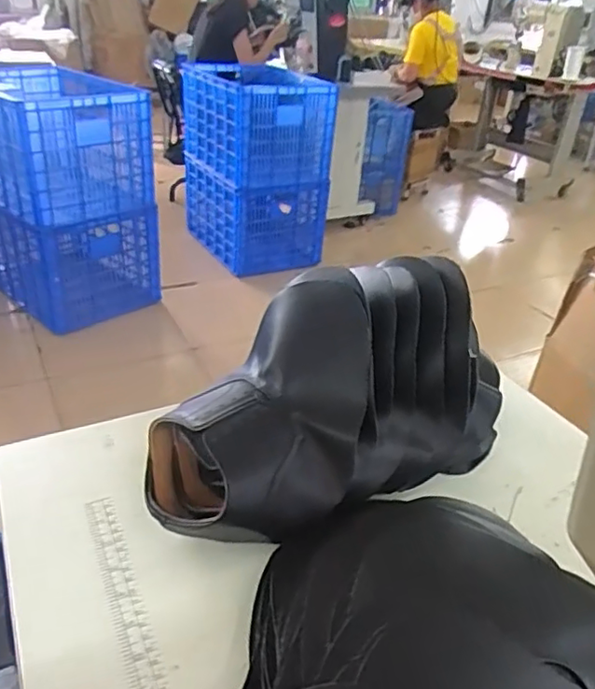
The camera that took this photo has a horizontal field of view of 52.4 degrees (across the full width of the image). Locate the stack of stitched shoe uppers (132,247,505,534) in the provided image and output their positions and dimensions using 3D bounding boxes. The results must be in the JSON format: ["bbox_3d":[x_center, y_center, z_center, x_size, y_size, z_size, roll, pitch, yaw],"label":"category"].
[{"bbox_3d":[0.029,0.040,0.491,0.302,0.163,0.150,-15,36,-29],"label":"stack of stitched shoe uppers"}]

